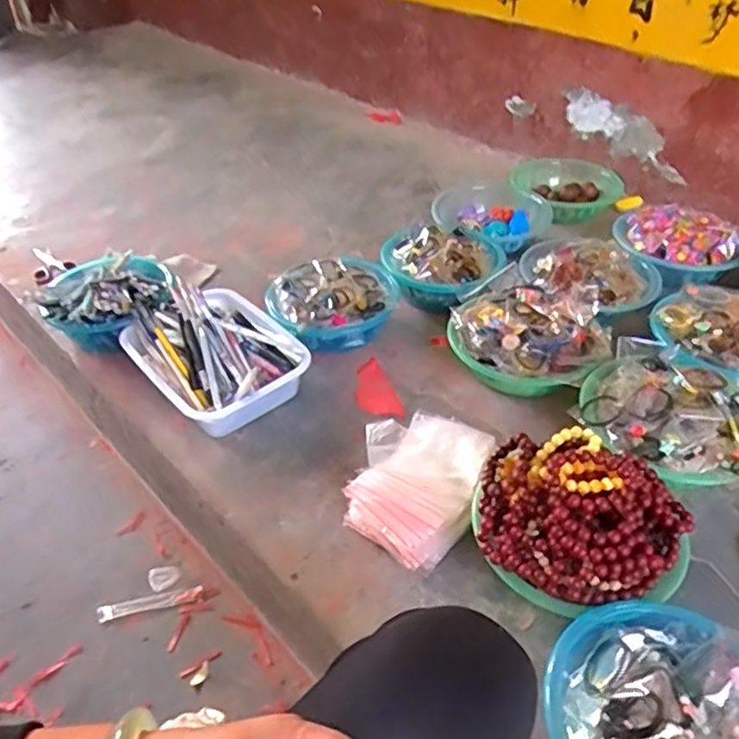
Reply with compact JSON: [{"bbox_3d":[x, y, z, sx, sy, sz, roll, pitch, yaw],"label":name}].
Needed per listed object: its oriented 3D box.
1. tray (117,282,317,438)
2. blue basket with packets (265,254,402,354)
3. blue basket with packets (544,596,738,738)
[{"bbox_3d":[-0.245,-0.026,1.044,0.206,0.117,0.298,-28,47,-28],"label":"tray"},{"bbox_3d":[-0.065,-0.116,1.147,0.217,0.101,0.201,-8,41,-8],"label":"blue basket with packets"},{"bbox_3d":[0.284,0.329,0.623,0.220,0.071,0.206,0,41,0],"label":"blue basket with packets"}]

